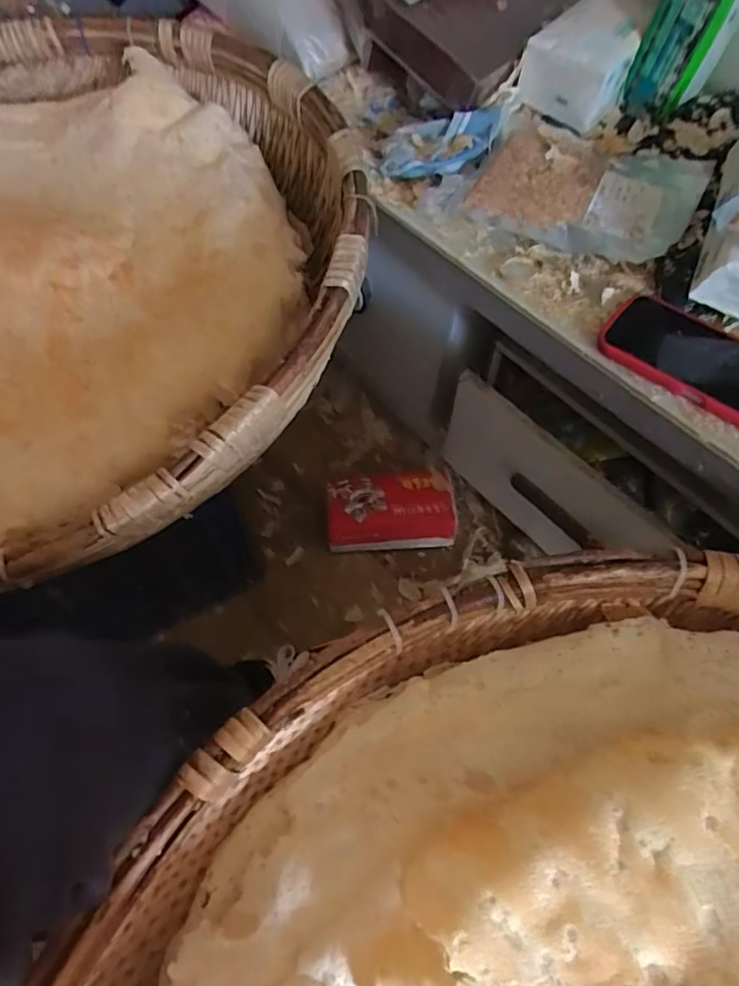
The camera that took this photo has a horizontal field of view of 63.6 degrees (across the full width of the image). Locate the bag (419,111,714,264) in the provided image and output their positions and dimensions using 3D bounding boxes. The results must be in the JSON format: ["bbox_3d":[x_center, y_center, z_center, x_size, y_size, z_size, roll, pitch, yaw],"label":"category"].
[{"bbox_3d":[0.184,-0.289,0.567,0.238,0.035,0.134,19,63,14],"label":"bag"}]

